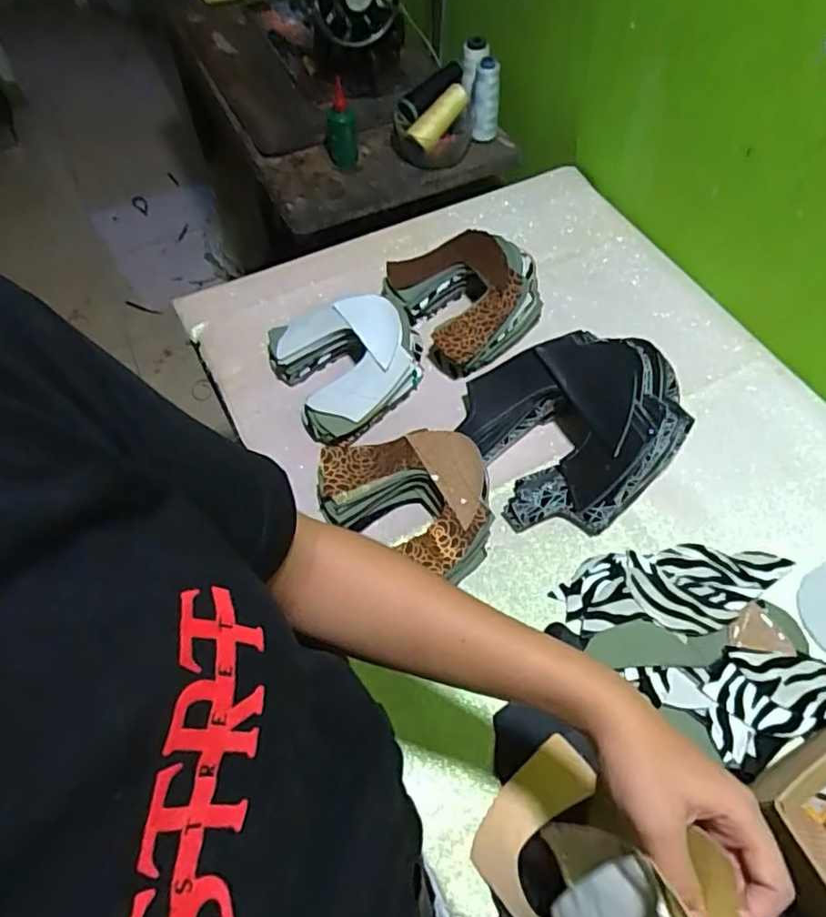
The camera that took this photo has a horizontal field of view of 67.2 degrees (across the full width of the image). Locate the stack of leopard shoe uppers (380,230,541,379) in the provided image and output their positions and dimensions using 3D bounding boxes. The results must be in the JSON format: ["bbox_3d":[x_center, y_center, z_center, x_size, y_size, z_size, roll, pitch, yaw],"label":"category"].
[{"bbox_3d":[0.064,-0.210,0.754,0.160,0.081,0.175,-32,63,-18],"label":"stack of leopard shoe uppers"}]

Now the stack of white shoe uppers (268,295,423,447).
[{"bbox_3d":[-0.066,-0.114,0.704,0.167,0.073,0.169,-21,60,-12],"label":"stack of white shoe uppers"}]

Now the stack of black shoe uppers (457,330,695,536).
[{"bbox_3d":[0.170,-0.035,0.642,0.230,0.092,0.201,-5,58,-2],"label":"stack of black shoe uppers"}]

